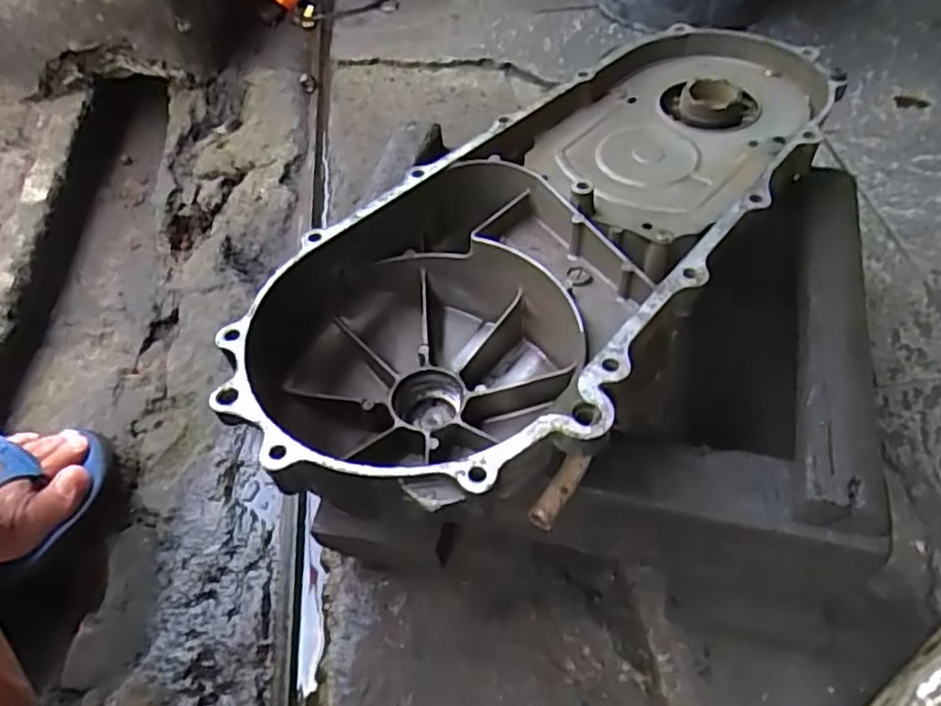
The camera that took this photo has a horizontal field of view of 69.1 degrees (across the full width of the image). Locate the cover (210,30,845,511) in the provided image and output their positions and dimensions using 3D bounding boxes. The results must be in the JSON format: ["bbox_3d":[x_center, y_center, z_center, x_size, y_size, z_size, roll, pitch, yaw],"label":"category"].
[{"bbox_3d":[0.052,-0.066,0.384,0.174,0.083,0.397,30,59,21],"label":"cover"}]

